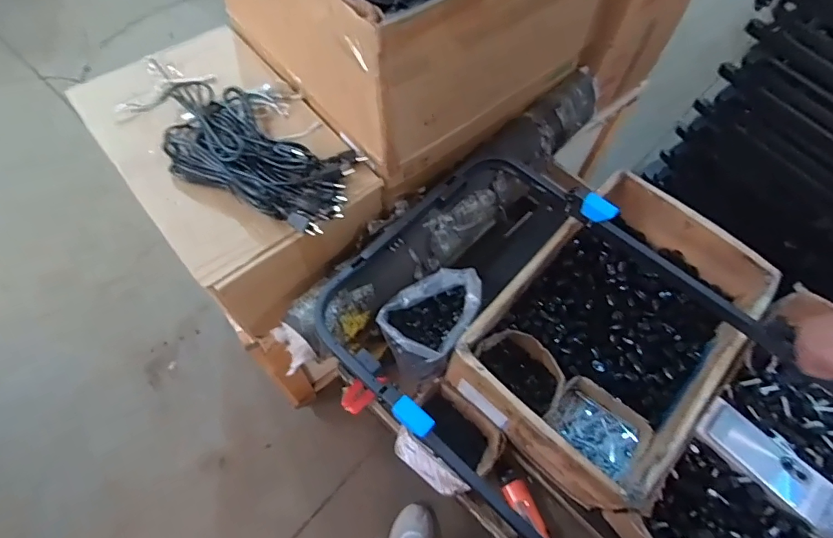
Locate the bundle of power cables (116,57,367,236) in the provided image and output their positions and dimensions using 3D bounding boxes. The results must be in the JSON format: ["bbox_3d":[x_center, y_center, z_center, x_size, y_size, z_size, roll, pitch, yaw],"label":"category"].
[{"bbox_3d":[-0.327,-0.249,0.852,0.512,0.052,0.245,25,64,11],"label":"bundle of power cables"}]

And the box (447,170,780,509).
[{"bbox_3d":[0.349,0.101,0.864,0.341,0.147,0.528,40,67,17],"label":"box"}]

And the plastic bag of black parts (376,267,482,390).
[{"bbox_3d":[0.020,0.106,0.888,0.136,0.189,0.186,27,64,12],"label":"plastic bag of black parts"}]

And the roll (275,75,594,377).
[{"bbox_3d":[0.094,-0.136,0.911,0.139,0.100,0.863,41,68,18],"label":"roll"}]

